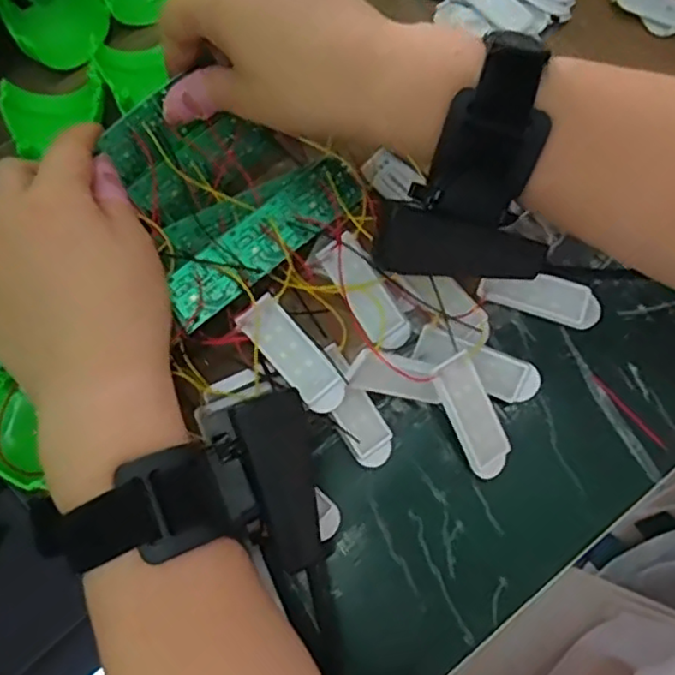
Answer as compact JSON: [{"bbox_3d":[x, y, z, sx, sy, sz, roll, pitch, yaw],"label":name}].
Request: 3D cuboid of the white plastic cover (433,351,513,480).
[{"bbox_3d":[0.060,0.036,0.293,0.021,0.008,0.057,-25,98,-4],"label":"white plastic cover"}]

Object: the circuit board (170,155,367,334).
[{"bbox_3d":[-0.033,-0.046,0.298,0.103,0.007,0.027,-42,73,-8],"label":"circuit board"}]

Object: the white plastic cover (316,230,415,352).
[{"bbox_3d":[0.014,-0.021,0.311,0.021,0.013,0.057,-35,94,-6],"label":"white plastic cover"}]

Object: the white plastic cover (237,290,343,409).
[{"bbox_3d":[-0.020,0.007,0.292,0.020,0.004,0.057,-40,80,-10],"label":"white plastic cover"}]

